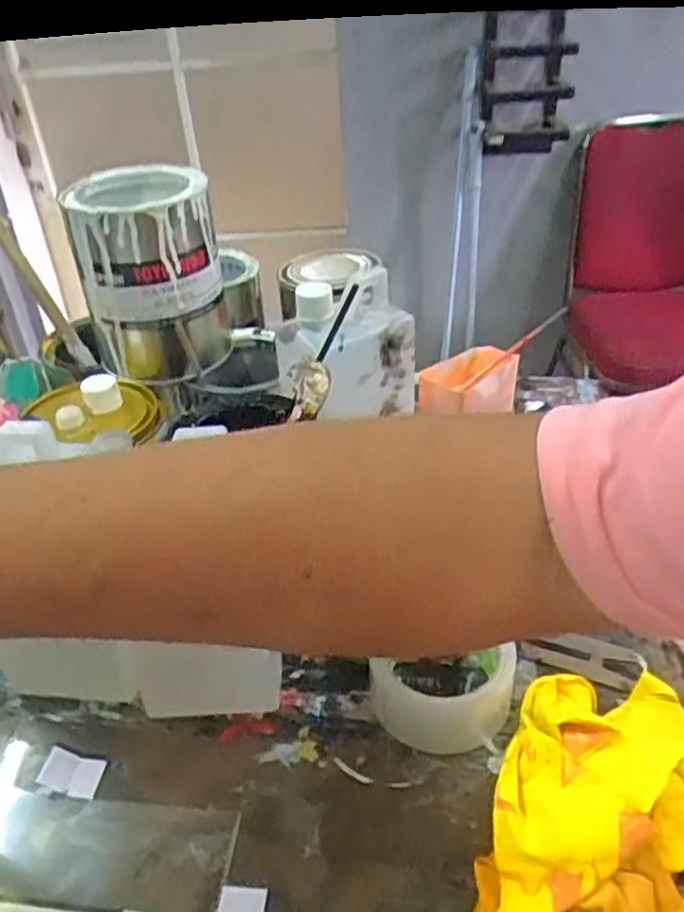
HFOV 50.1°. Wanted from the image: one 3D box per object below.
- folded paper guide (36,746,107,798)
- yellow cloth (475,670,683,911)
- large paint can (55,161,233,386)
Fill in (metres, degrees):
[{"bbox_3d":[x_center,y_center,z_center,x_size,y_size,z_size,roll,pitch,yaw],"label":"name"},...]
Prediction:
[{"bbox_3d":[-0.177,0.208,0.481,0.039,0.004,0.025,15,56,3],"label":"folded paper guide"},{"bbox_3d":[0.155,0.208,0.423,0.126,0.053,0.176,12,37,22],"label":"yellow cloth"},{"bbox_3d":[-0.148,-0.142,0.576,0.099,0.139,0.112,-11,37,-10],"label":"large paint can"}]

